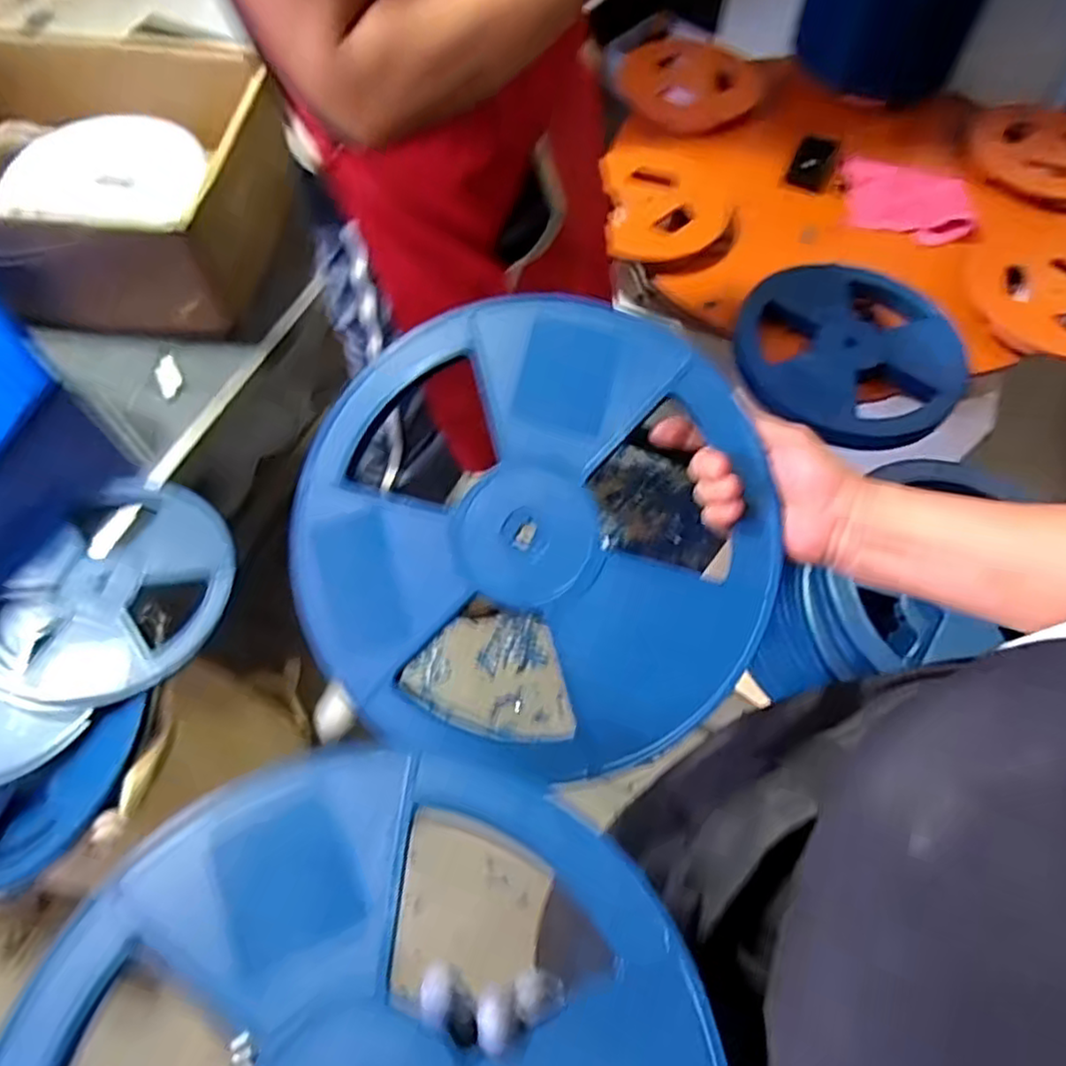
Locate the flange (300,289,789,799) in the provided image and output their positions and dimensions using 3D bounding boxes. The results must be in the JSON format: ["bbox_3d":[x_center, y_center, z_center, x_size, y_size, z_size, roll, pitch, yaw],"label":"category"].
[{"bbox_3d":[-0.002,0.000,0.471,0.311,0.029,0.307,-1,84,6],"label":"flange"}]

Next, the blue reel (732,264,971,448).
[{"bbox_3d":[0.455,-0.268,1.013,0.318,0.049,0.311,25,66,12],"label":"blue reel"}]

